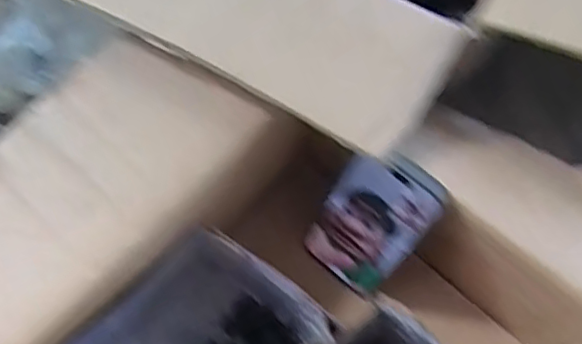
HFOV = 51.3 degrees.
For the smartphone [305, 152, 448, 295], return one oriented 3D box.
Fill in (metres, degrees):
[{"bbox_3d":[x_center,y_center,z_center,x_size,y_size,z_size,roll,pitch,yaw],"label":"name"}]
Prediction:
[{"bbox_3d":[0.059,0.041,0.460,0.071,0.152,0.010,38,51,9],"label":"smartphone"}]

